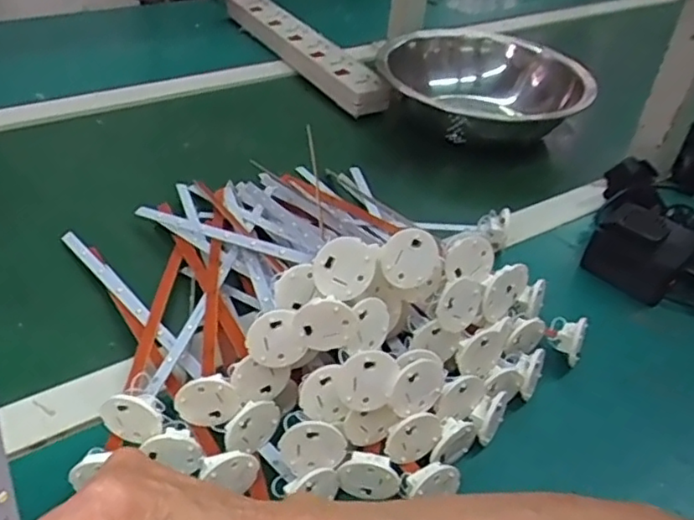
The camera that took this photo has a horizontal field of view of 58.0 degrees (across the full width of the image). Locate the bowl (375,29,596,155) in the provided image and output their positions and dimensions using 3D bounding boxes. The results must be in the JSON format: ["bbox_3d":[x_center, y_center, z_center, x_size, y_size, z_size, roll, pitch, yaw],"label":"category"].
[{"bbox_3d":[0.159,-0.199,0.743,0.220,0.086,0.211,3,39,-3],"label":"bowl"}]

